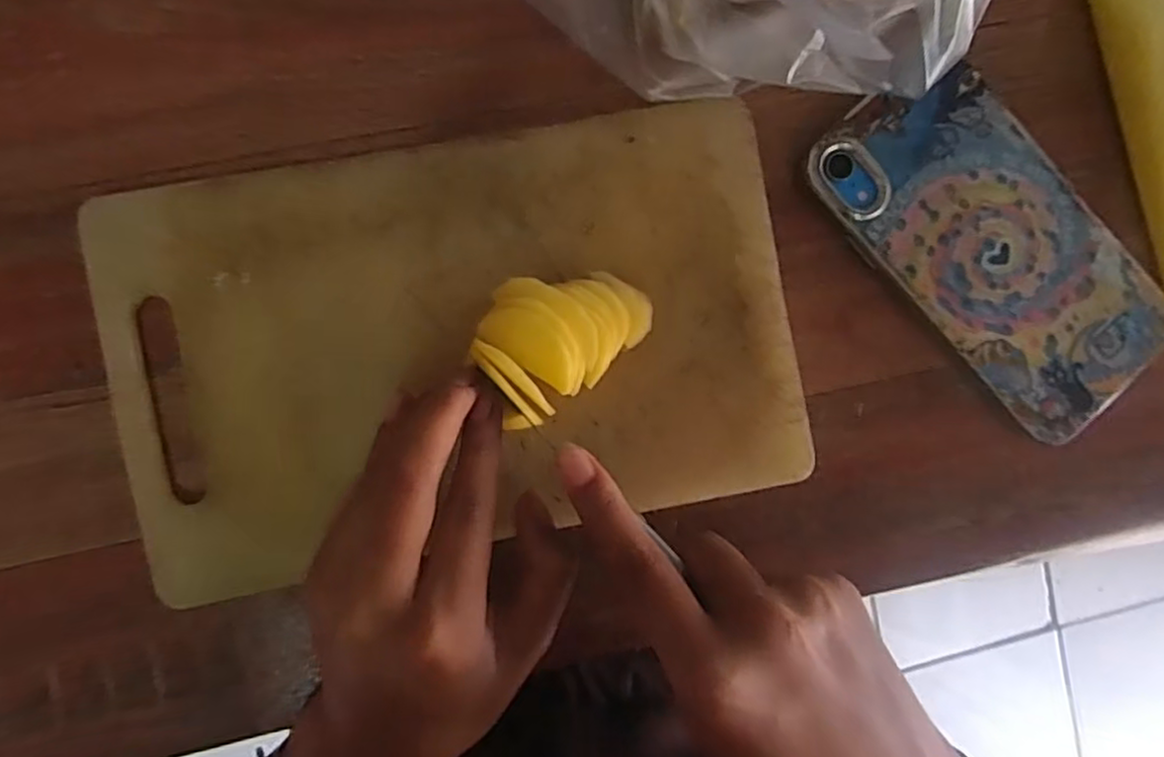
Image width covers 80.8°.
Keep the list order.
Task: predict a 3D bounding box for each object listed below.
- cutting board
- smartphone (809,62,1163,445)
[{"bbox_3d":[-0.043,-0.012,0.250,0.242,0.008,0.144,-10,92,-4],"label":"cutting board"},{"bbox_3d":[0.158,-0.049,0.265,0.075,0.009,0.146,-41,96,-1],"label":"smartphone"}]

